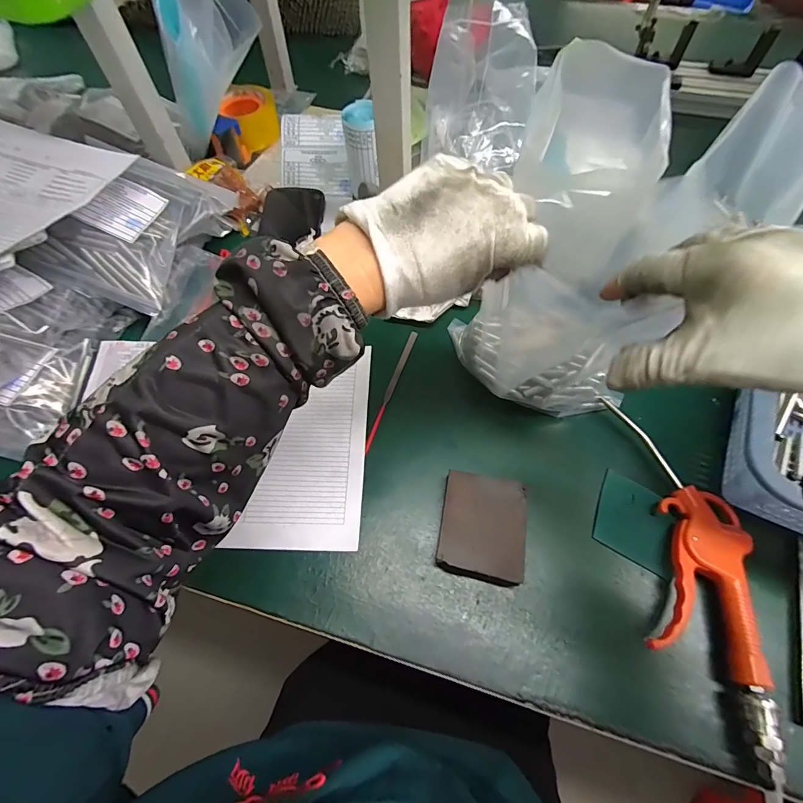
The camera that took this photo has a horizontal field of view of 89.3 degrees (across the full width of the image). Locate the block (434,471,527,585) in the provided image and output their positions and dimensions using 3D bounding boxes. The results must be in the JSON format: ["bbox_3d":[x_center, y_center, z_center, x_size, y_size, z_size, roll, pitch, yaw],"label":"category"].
[{"bbox_3d":[0.067,0.105,0.340,0.068,0.033,0.081,9,62,6],"label":"block"}]

